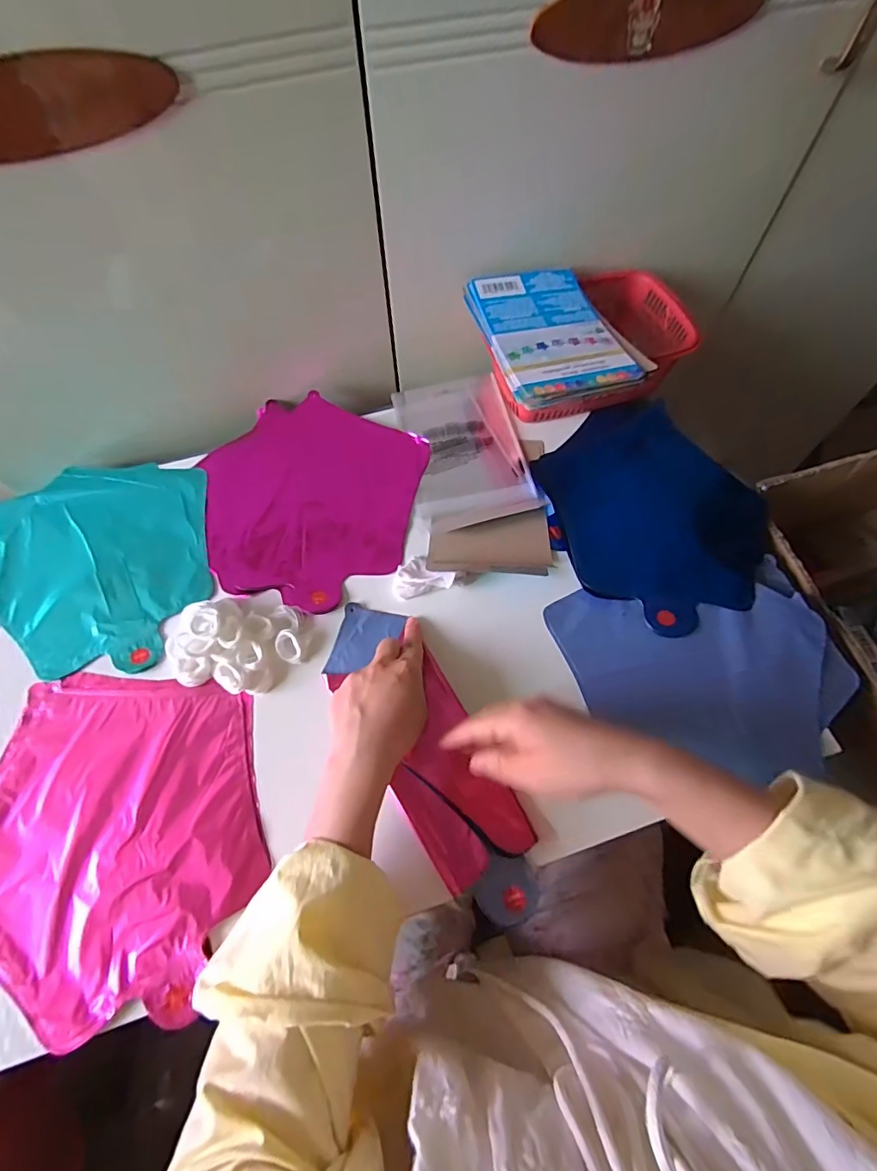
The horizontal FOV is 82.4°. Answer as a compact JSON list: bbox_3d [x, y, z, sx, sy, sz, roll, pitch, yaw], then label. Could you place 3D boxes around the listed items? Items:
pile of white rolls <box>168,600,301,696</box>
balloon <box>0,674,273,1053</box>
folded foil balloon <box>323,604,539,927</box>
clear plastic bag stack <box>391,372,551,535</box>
[{"bbox_3d":[-0.177,0.047,0.430,0.118,0.036,0.084,6,63,4],"label":"pile of white rolls"},{"bbox_3d":[-0.243,0.186,0.379,0.219,0.012,0.226,3,63,2],"label":"balloon"},{"bbox_3d":[-0.011,0.130,0.409,0.083,0.010,0.268,-27,65,-14],"label":"folded foil balloon"},{"bbox_3d":[0.024,-0.163,0.552,0.122,0.011,0.221,-12,64,-5],"label":"clear plastic bag stack"}]

